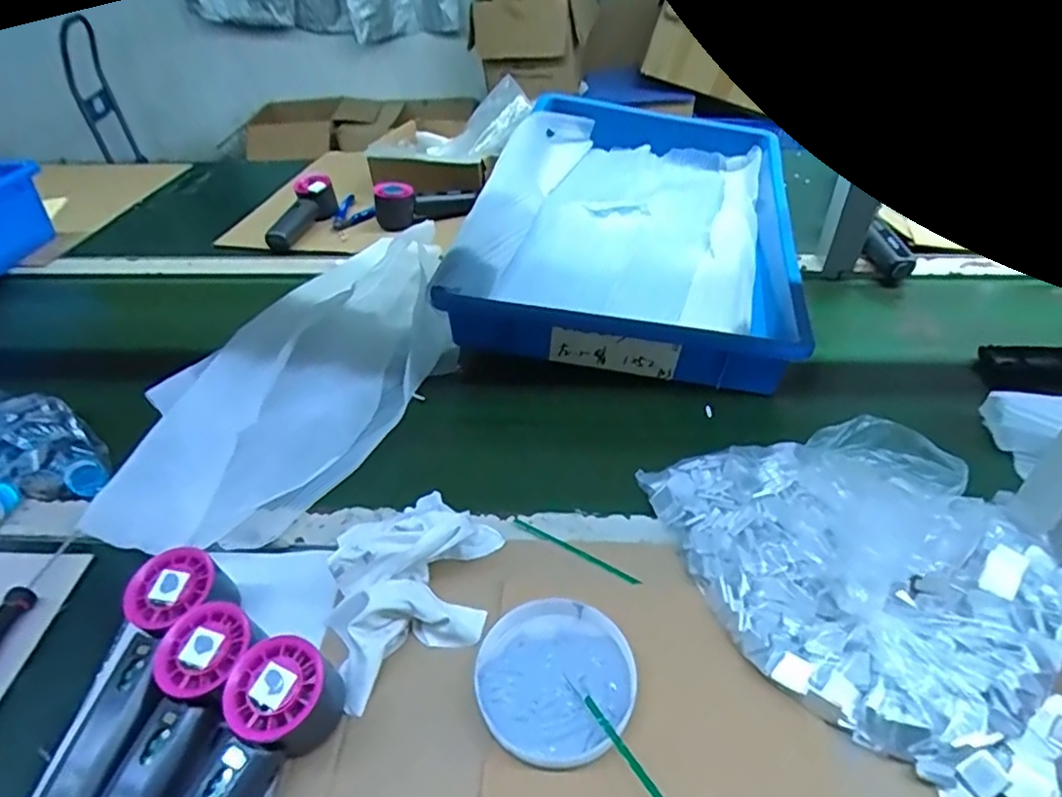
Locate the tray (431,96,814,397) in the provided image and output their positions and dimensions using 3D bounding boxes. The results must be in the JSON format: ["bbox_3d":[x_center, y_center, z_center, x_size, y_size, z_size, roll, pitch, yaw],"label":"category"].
[{"bbox_3d":[0.140,-0.234,0.814,0.358,0.121,0.559,7,45,11],"label":"tray"}]

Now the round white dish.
[{"bbox_3d":[0.016,0.181,0.396,0.098,0.022,0.097,-2,44,2],"label":"round white dish"}]

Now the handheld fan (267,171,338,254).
[{"bbox_3d":[-0.343,-0.281,0.929,0.069,0.065,0.148,0,43,3],"label":"handheld fan"}]

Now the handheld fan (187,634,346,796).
[{"bbox_3d":[-0.172,0.215,0.345,0.053,0.057,0.153,20,48,22],"label":"handheld fan"}]

